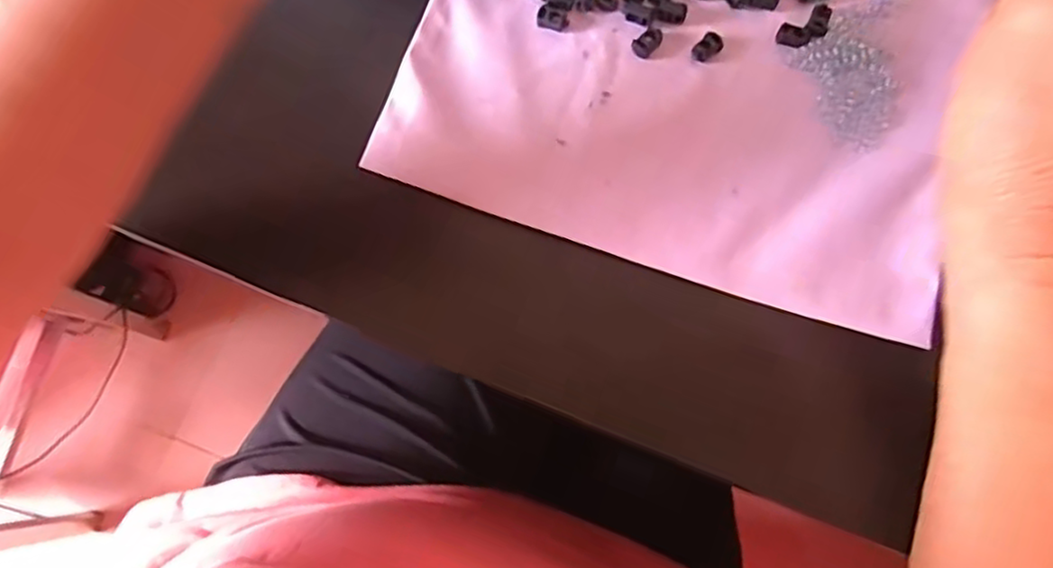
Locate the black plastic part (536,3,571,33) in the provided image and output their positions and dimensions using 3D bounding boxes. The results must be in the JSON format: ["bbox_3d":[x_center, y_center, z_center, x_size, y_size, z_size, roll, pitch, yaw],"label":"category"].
[{"bbox_3d":[0.013,-0.130,0.329,0.015,0.005,0.011,15,76,3],"label":"black plastic part"}]

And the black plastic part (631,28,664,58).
[{"bbox_3d":[0.059,-0.117,0.327,0.016,0.004,0.010,-37,79,-7],"label":"black plastic part"}]

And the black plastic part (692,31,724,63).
[{"bbox_3d":[0.088,-0.114,0.325,0.011,0.004,0.016,41,81,9],"label":"black plastic part"}]

